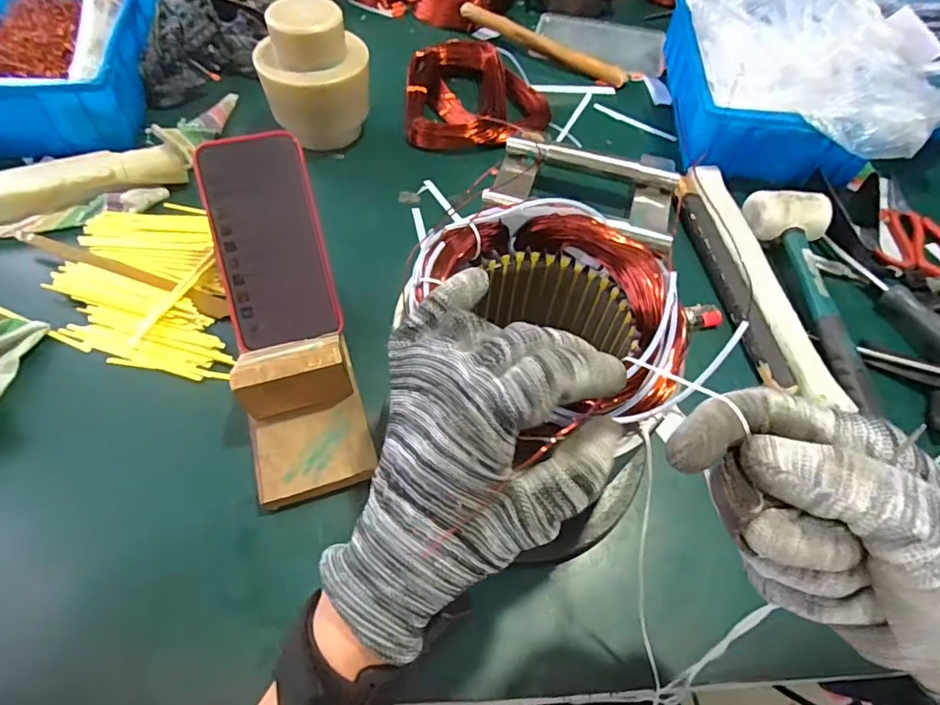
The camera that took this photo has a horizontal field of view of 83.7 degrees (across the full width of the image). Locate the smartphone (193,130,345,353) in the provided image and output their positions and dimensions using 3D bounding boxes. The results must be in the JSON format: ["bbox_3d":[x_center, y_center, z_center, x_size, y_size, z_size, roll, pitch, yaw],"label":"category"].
[{"bbox_3d":[-0.159,-0.088,0.414,0.081,0.013,0.163,-13,93,-8],"label":"smartphone"}]

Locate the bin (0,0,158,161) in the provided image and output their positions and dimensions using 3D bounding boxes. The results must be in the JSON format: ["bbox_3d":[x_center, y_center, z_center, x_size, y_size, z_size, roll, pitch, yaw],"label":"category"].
[{"bbox_3d":[-0.471,-0.339,0.587,0.207,0.084,0.285,-7,58,-6],"label":"bin"}]

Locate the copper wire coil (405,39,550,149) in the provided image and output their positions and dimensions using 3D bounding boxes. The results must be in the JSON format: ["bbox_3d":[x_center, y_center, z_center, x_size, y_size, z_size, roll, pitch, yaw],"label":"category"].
[{"bbox_3d":[0.010,-0.312,0.632,0.173,0.041,0.144,2,57,-1],"label":"copper wire coil"}]

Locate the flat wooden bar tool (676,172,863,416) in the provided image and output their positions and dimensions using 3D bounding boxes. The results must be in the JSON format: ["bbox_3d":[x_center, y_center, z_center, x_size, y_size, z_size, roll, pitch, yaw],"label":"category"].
[{"bbox_3d":[0.263,-0.078,0.503,0.060,0.017,0.279,-5,57,-6],"label":"flat wooden bar tool"}]

